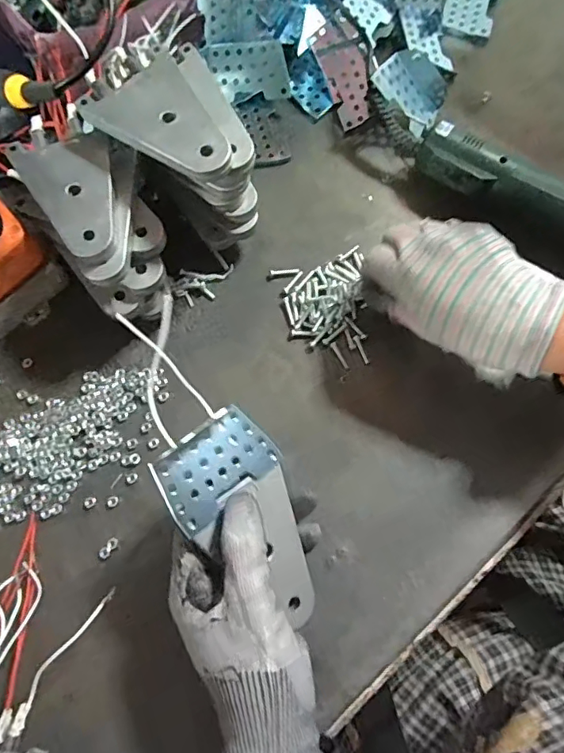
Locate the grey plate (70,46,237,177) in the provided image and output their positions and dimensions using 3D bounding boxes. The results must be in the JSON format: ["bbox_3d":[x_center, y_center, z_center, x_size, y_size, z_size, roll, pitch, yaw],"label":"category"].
[{"bbox_3d":[-0.078,-0.155,0.325,0.065,0.006,0.096,-30,72,-8],"label":"grey plate"}]

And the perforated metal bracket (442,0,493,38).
[{"bbox_3d":[0.176,-0.347,0.487,0.046,0.004,0.069,17,74,7],"label":"perforated metal bracket"}]

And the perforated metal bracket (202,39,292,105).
[{"bbox_3d":[-0.029,-0.259,0.445,0.070,0.007,0.046,-3,111,8],"label":"perforated metal bracket"}]

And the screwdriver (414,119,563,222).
[{"bbox_3d":[0.197,-0.126,0.395,0.208,0.044,0.040,28,76,11],"label":"screwdriver"}]

